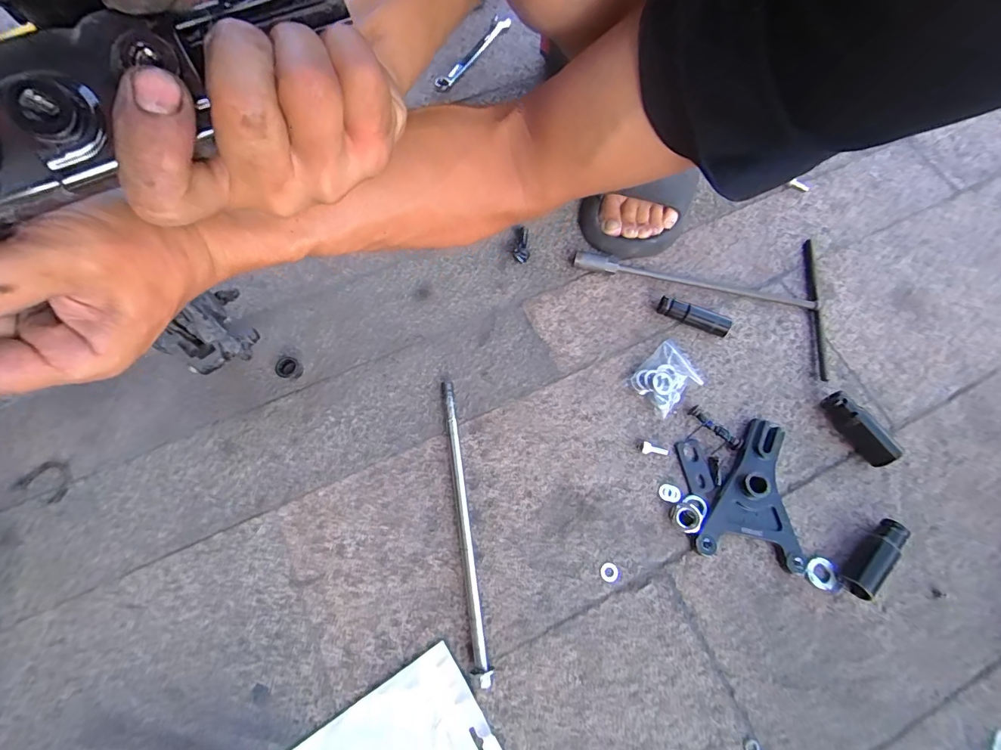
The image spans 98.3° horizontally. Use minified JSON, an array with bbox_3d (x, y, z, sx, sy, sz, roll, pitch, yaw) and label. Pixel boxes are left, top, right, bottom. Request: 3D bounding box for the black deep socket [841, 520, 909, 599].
[{"bbox_3d":[0.362,0.176,0.413,0.088,0.031,0.026,-37,77,-13],"label":"black deep socket"}]

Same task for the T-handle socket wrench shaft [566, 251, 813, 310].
[{"bbox_3d":[0.218,-0.109,0.497,0.270,0.017,0.022,11,71,1],"label":"T-handle socket wrench shaft"}]

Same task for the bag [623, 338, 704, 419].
[{"bbox_3d":[0.179,0.001,0.462,0.073,0.017,0.053,-43,78,-15],"label":"bag"}]

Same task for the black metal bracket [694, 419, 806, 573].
[{"bbox_3d":[0.247,0.110,0.428,0.100,0.021,0.137,10,71,1],"label":"black metal bracket"}]

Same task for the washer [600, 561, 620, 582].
[{"bbox_3d":[0.102,0.183,0.402,0.017,0.004,0.017,23,72,5],"label":"washer"}]

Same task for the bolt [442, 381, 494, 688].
[{"bbox_3d":[-0.035,0.133,0.406,0.013,0.016,0.268,-8,72,-5],"label":"bolt"}]

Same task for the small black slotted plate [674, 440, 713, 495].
[{"bbox_3d":[0.196,0.093,0.440,0.025,0.006,0.053,-10,72,-6],"label":"small black slotted plate"}]

